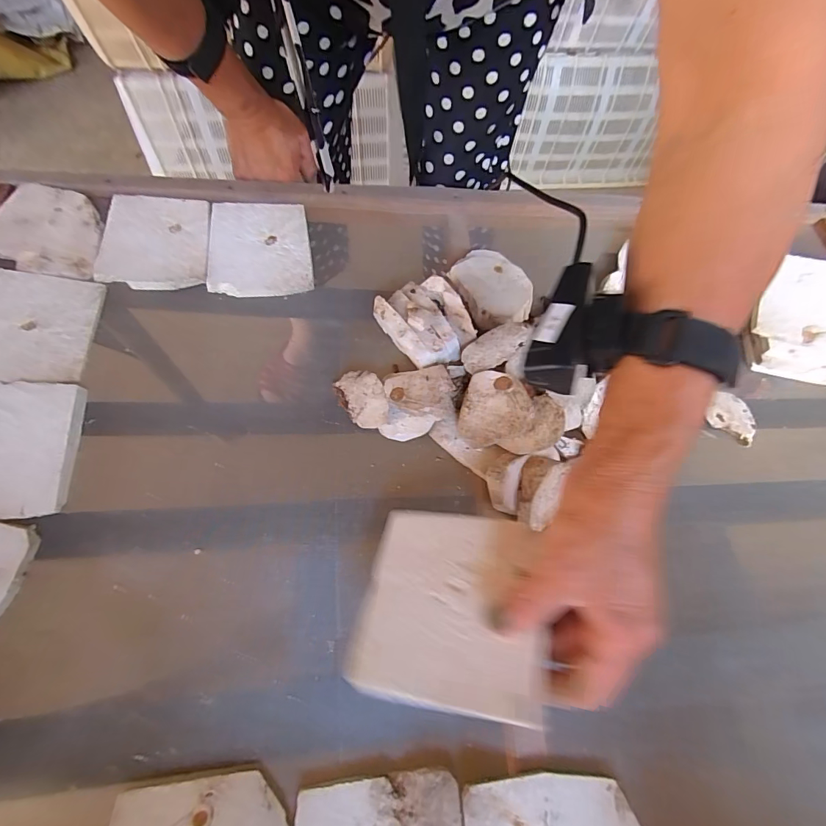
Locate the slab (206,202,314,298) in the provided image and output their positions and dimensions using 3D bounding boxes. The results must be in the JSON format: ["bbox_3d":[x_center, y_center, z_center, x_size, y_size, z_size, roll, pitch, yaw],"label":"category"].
[{"bbox_3d":[-0.163,-0.176,0.440,0.102,0.007,0.112,-4,73,-7],"label":"slab"}]

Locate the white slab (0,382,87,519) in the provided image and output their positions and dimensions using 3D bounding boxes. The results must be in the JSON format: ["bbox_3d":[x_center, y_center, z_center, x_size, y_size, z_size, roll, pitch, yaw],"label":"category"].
[{"bbox_3d":[-0.336,0.026,0.330,0.113,0.009,0.110,0,68,-11],"label":"white slab"}]

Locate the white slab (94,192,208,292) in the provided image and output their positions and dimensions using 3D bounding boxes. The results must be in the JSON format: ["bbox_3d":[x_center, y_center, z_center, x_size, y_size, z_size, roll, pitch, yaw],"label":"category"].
[{"bbox_3d":[-0.267,-0.179,0.428,0.100,0.021,0.109,-5,65,-4],"label":"white slab"}]

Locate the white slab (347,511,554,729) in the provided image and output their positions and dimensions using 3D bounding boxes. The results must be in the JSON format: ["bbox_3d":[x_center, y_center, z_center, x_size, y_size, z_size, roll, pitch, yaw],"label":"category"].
[{"bbox_3d":[0.021,0.114,0.255,0.111,0.006,0.112,-4,46,23],"label":"white slab"}]

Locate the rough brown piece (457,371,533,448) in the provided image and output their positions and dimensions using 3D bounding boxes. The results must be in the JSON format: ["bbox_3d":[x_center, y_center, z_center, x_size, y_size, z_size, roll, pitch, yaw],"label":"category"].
[{"bbox_3d":[0.067,-0.004,0.345,0.060,0.022,0.060,-7,72,21],"label":"rough brown piece"}]

